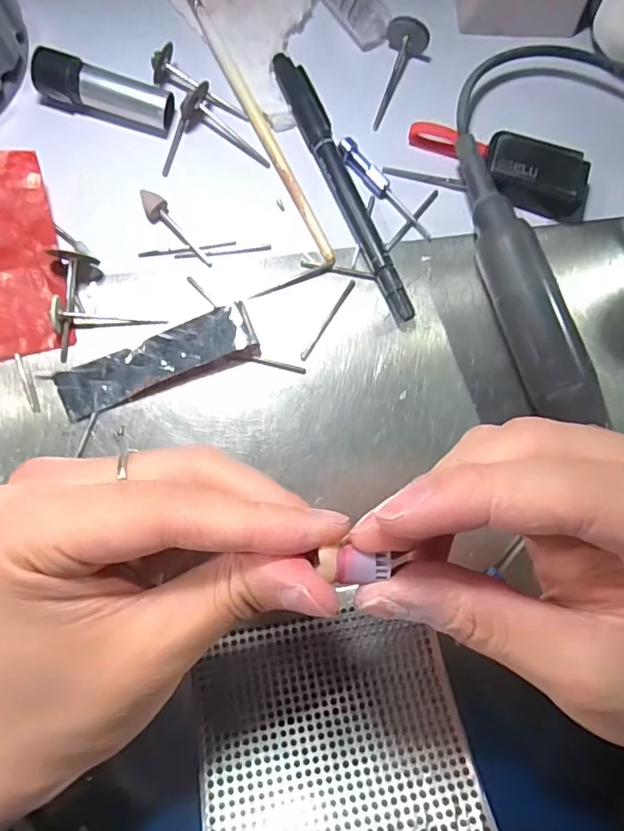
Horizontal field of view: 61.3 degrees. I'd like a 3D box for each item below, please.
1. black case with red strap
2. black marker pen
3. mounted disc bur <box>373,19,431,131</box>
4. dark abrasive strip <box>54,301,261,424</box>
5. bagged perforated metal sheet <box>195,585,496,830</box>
[{"bbox_3d":[0.090,-0.120,0.252,0.087,0.018,0.025,16,81,-4],"label":"black case with red strap"},{"bbox_3d":[0.014,-0.107,0.245,0.013,0.011,0.140,-21,85,-8],"label":"black marker pen"},{"bbox_3d":[0.042,-0.165,0.258,0.020,0.016,0.049,15,95,-4],"label":"mounted disc bur"},{"bbox_3d":[-0.066,-0.023,0.225,0.084,0.012,0.022,-21,85,-8],"label":"dark abrasive strip"},{"bbox_3d":[0.011,0.129,0.184,0.095,0.013,0.114,-9,48,-7],"label":"bagged perforated metal sheet"}]

